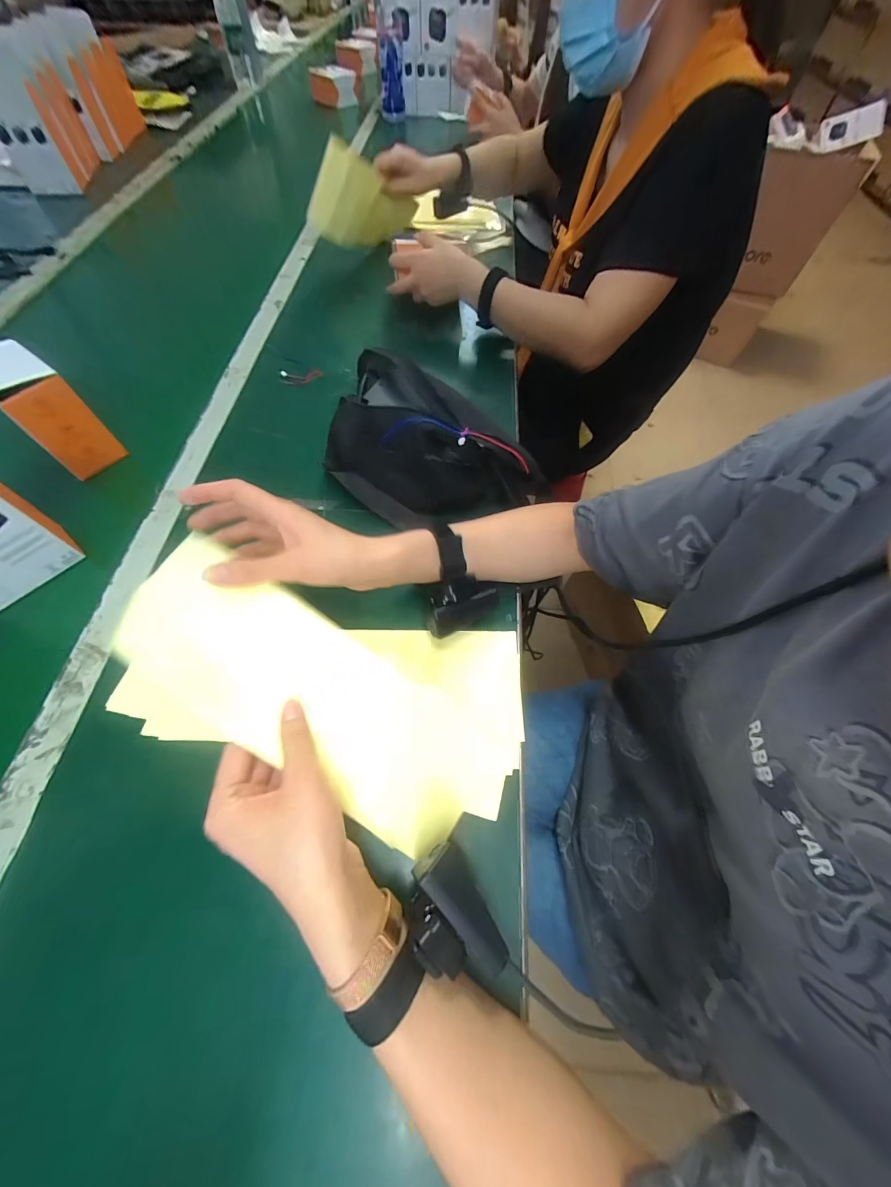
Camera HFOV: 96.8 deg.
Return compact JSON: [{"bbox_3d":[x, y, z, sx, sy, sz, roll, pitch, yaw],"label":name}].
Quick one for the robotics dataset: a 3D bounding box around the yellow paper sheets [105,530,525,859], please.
[{"bbox_3d":[-0.096,0.081,0.336,0.330,0.025,0.185,18,60,-10],"label":"yellow paper sheets"}]

